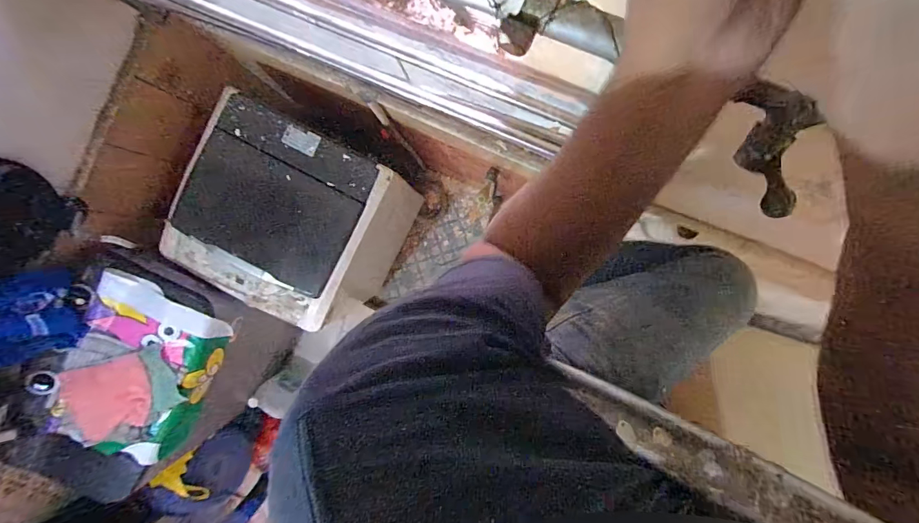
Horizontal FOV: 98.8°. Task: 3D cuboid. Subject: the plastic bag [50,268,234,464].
[{"bbox_3d":[-0.980,0.340,1.201,0.417,0.239,0.549,35,94,0],"label":"plastic bag"}]

